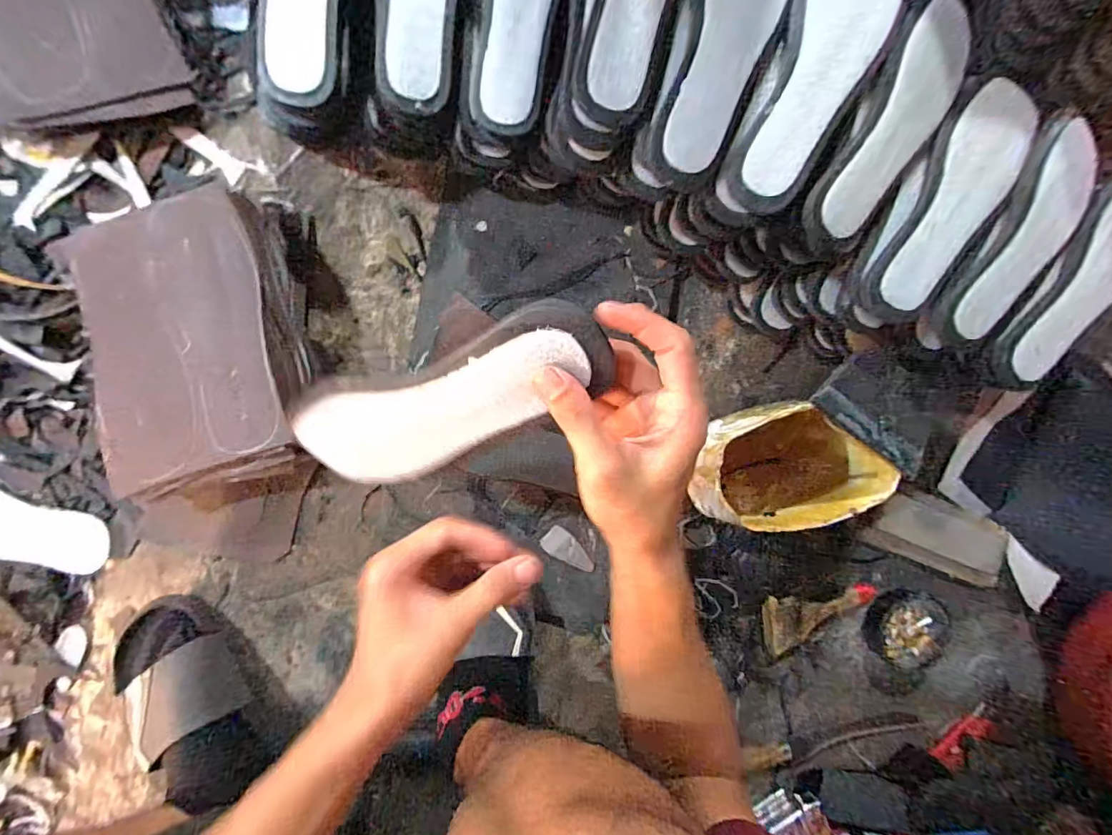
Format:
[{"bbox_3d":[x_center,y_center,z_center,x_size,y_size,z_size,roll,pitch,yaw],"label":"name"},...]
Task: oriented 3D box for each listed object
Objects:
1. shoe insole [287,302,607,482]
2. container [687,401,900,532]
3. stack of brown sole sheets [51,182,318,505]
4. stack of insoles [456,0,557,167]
[{"bbox_3d":[-0.073,-0.010,0.304,0.226,0.022,0.077,-20,120,30],"label":"shoe insole"},{"bbox_3d":[0.252,0.048,0.552,0.198,0.120,0.129,-1,92,-7],"label":"container"},{"bbox_3d":[-0.355,-0.073,0.475,0.202,0.071,0.280,-10,93,-10],"label":"stack of brown sole sheets"},{"bbox_3d":[-0.049,-0.384,0.487,0.084,0.128,0.238,8,90,-11],"label":"stack of insoles"}]

